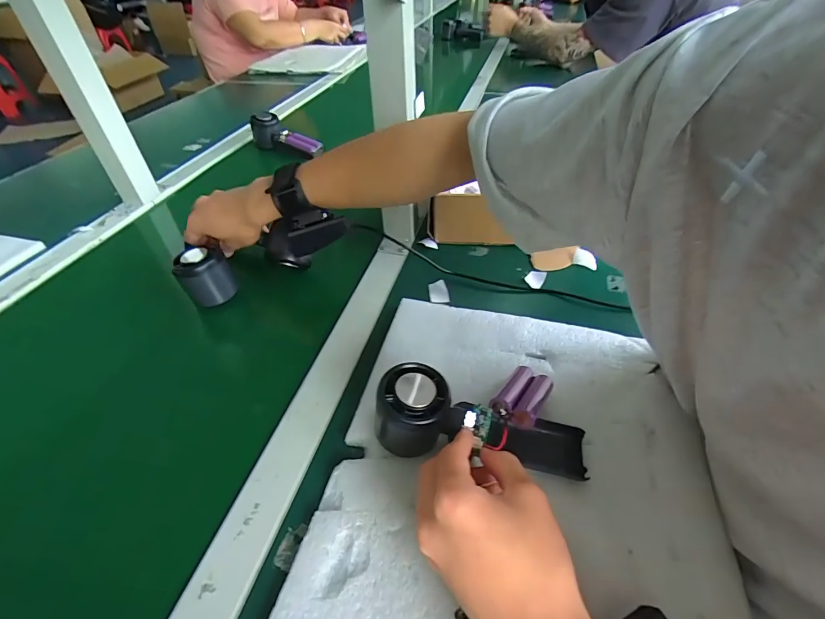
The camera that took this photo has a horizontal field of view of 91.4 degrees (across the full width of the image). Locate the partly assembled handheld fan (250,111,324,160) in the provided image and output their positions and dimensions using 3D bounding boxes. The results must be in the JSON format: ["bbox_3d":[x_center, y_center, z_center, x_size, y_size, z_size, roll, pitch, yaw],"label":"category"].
[{"bbox_3d":[-0.248,-0.336,0.795,0.159,0.076,0.045,22,47,23],"label":"partly assembled handheld fan"}]

